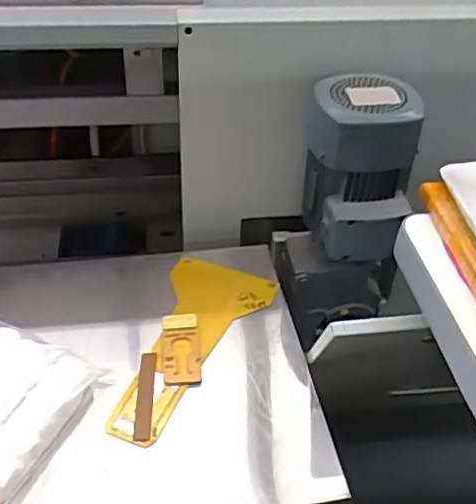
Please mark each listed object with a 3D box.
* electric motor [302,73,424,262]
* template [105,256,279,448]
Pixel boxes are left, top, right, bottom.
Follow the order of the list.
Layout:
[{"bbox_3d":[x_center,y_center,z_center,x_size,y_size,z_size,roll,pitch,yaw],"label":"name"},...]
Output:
[{"bbox_3d":[0.175,-0.119,0.902,0.146,0.223,0.161,2,40,0],"label":"electric motor"},{"bbox_3d":[-0.070,0.128,0.861,0.152,0.022,0.334,14,41,14],"label":"template"}]

